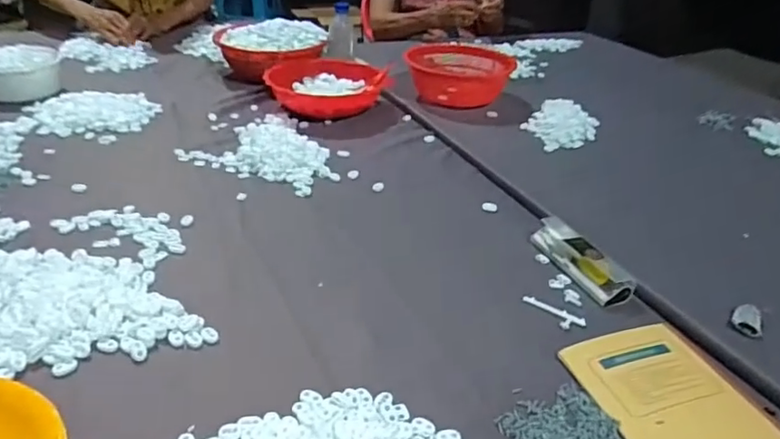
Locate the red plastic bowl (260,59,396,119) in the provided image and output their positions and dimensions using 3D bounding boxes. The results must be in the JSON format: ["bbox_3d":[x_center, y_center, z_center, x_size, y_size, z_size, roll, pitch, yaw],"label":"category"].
[{"bbox_3d":[-0.129,-0.277,1.245,0.268,0.073,0.239,-1,29,-6],"label":"red plastic bowl"}]

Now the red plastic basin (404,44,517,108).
[{"bbox_3d":[0.160,-0.342,1.341,0.232,0.110,0.232,2,29,-1],"label":"red plastic basin"}]

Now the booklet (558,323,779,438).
[{"bbox_3d":[0.281,0.173,0.545,0.158,0.015,0.211,-8,31,-17],"label":"booklet"}]

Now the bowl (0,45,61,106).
[{"bbox_3d":[-0.766,-0.305,1.201,0.149,0.086,0.147,2,29,-1],"label":"bowl"}]

